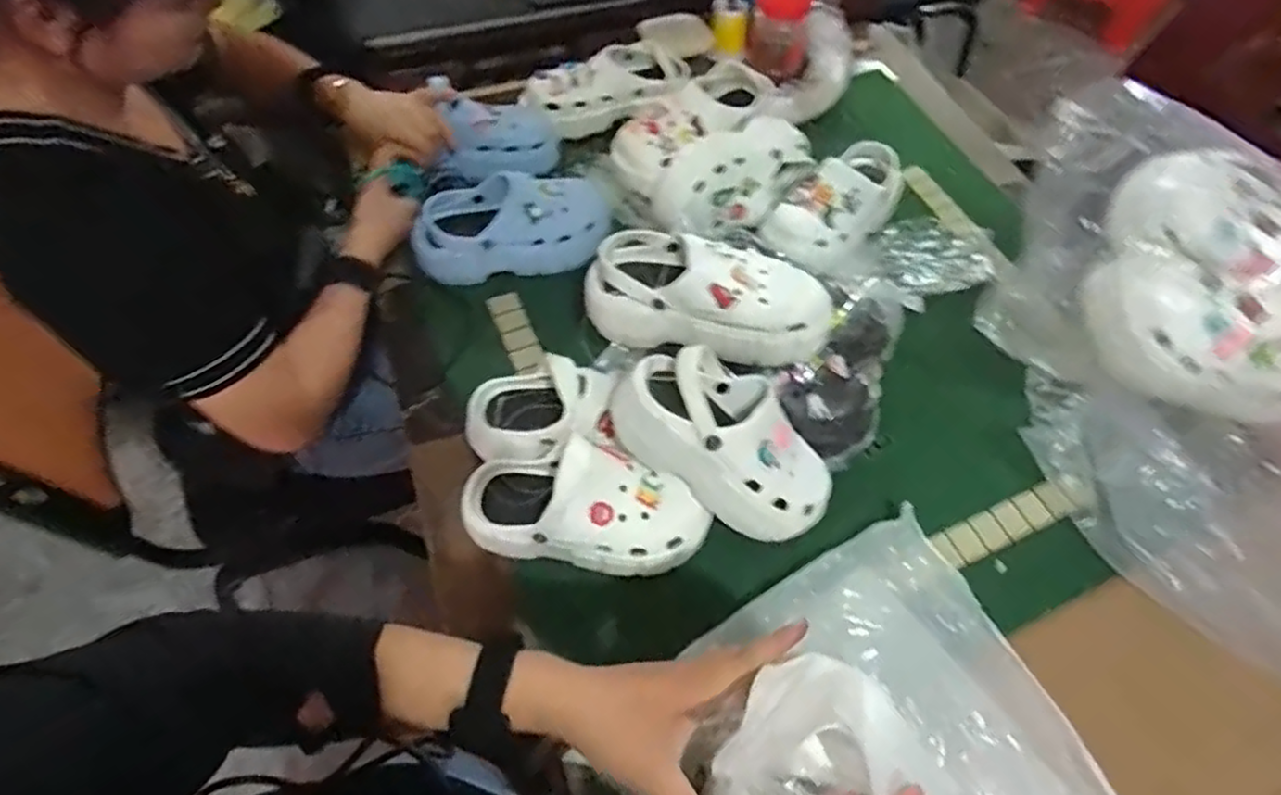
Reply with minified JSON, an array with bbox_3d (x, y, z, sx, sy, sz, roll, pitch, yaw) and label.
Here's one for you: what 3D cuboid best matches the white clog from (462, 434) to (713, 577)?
[{"bbox_3d":[-0.054,0.102,0.684,0.248,0.102,0.108,7,60,1],"label":"white clog"}]

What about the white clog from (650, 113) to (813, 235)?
[{"bbox_3d":[0.125,-0.303,0.965,0.239,0.097,0.124,-39,69,-22],"label":"white clog"}]

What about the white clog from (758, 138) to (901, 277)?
[{"bbox_3d":[0.270,-0.257,0.941,0.107,0.105,0.228,40,66,19],"label":"white clog"}]

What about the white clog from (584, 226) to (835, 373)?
[{"bbox_3d":[0.071,-0.108,0.737,0.257,0.091,0.128,8,60,2],"label":"white clog"}]

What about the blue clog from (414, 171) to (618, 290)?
[{"bbox_3d":[-0.164,-0.219,0.914,0.247,0.100,0.104,-1,60,-3],"label":"blue clog"}]

